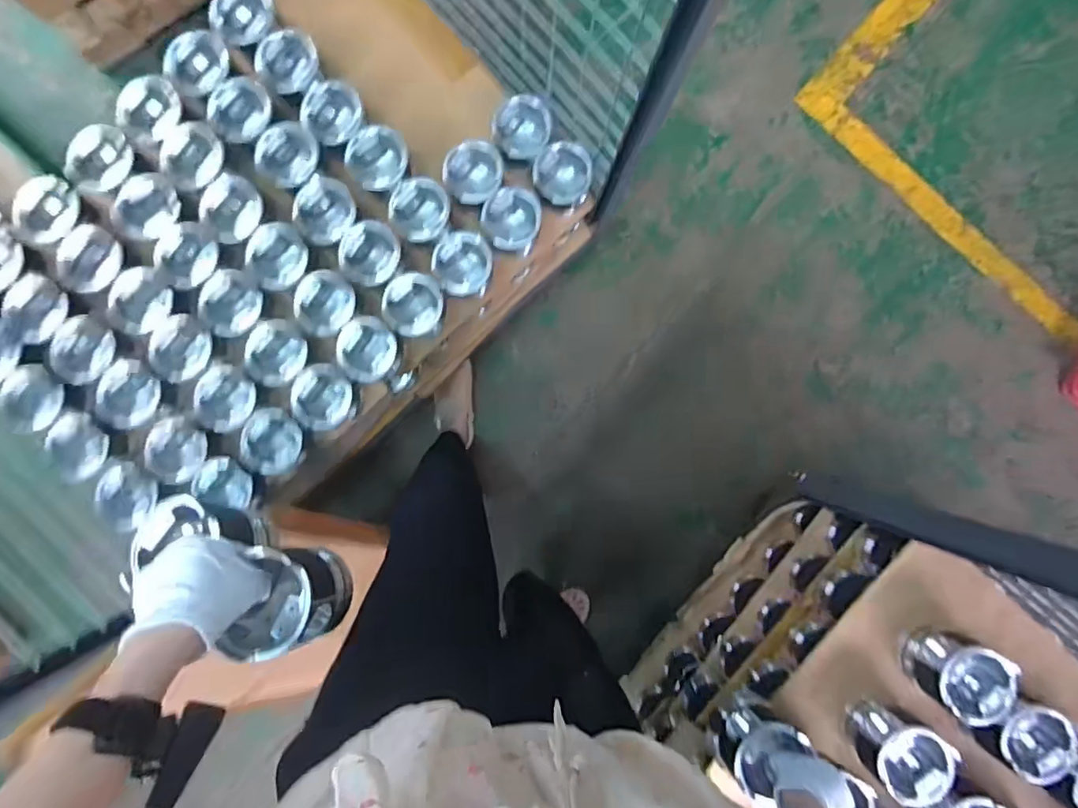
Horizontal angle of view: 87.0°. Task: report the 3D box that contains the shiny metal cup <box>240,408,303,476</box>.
[{"bbox_3d":[-0.455,0.062,0.963,0.098,0.073,0.108,-4,91,-2],"label":"shiny metal cup"}]

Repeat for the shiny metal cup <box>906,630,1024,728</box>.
[{"bbox_3d":[0.578,0.371,0.782,0.102,0.090,0.098,0,91,-2],"label":"shiny metal cup"}]

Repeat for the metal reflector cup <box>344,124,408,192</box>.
[{"bbox_3d":[-0.274,-0.413,0.958,0.094,0.083,0.082,18,91,-2],"label":"metal reflector cup"}]

